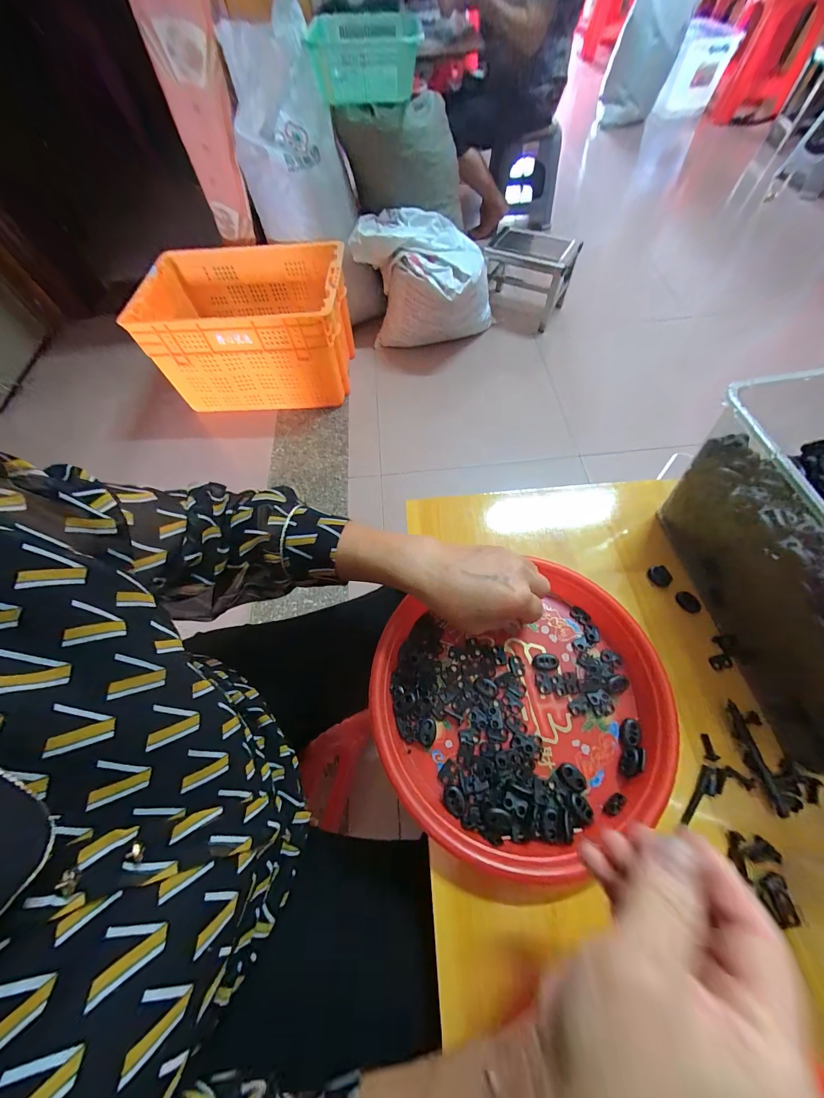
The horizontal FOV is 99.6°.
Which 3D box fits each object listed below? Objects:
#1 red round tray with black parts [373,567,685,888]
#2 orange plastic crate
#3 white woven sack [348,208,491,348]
[{"bbox_3d":[0.084,0.120,0.292,0.225,0.036,0.223,-1,63,2],"label":"red round tray with black parts"},{"bbox_3d":[-0.487,-0.687,1.124,0.569,0.314,0.387,-3,63,1],"label":"orange plastic crate"},{"bbox_3d":[0.053,-0.917,1.208,0.407,0.321,0.291,20,66,12],"label":"white woven sack"}]

